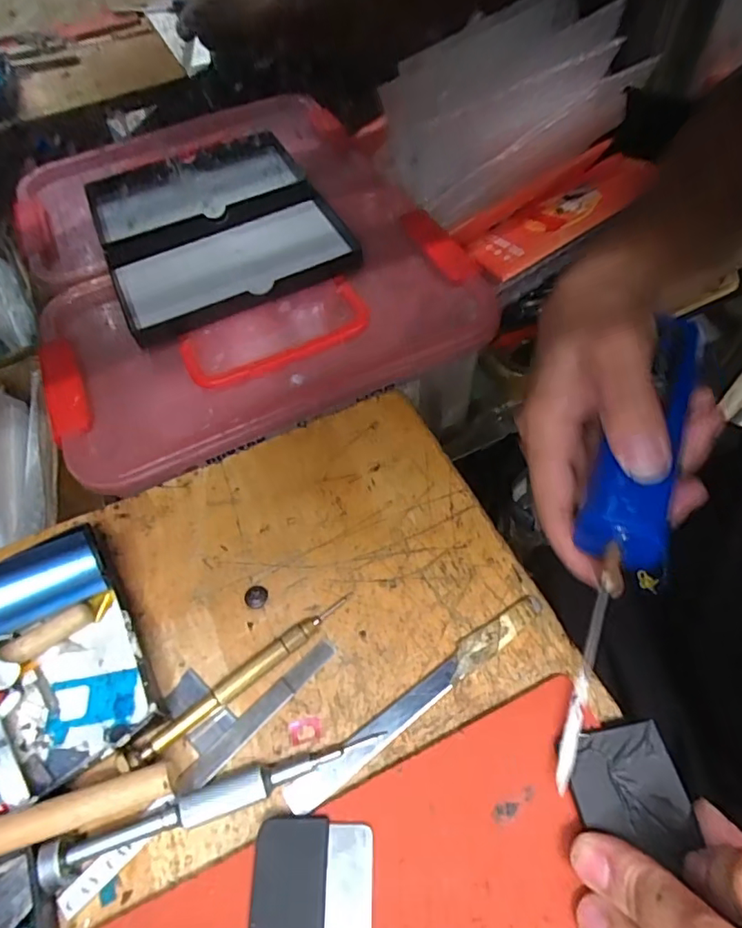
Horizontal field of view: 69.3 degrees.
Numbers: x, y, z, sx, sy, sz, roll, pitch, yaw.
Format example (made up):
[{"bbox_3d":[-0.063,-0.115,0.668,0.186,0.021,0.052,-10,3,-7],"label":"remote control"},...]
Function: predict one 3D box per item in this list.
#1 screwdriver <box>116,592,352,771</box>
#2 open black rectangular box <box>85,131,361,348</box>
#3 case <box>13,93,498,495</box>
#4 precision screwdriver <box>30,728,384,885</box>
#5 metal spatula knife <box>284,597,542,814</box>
[{"bbox_3d":[-0.054,0.090,0.228,0.107,0.008,0.010,-35,61,-17],"label":"screwdriver"},{"bbox_3d":[-0.129,-0.197,0.438,0.179,0.017,0.204,-26,64,-9],"label":"open black rectangular box"},{"bbox_3d":[-0.115,-0.175,0.437,0.315,0.059,0.362,-24,59,-11],"label":"case"},{"bbox_3d":[-0.057,0.125,0.202,0.125,0.008,0.012,-19,58,-8],"label":"precision screwdriver"},{"bbox_3d":[0.021,0.096,0.223,0.129,0.004,0.012,-35,55,-14],"label":"metal spatula knife"}]

